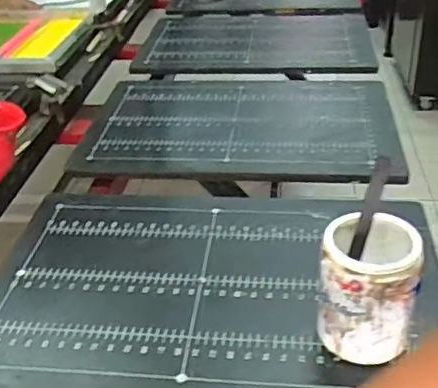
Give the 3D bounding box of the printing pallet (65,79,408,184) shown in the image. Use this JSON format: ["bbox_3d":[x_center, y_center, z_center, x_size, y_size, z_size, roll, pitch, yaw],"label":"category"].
[{"bbox_3d":[0.045,-0.150,1.167,0.567,0.023,0.412,1,33,8],"label":"printing pallet"}]

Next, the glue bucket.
[{"bbox_3d":[0.161,0.107,0.640,0.094,0.143,0.094,-3,32,2],"label":"glue bucket"}]

